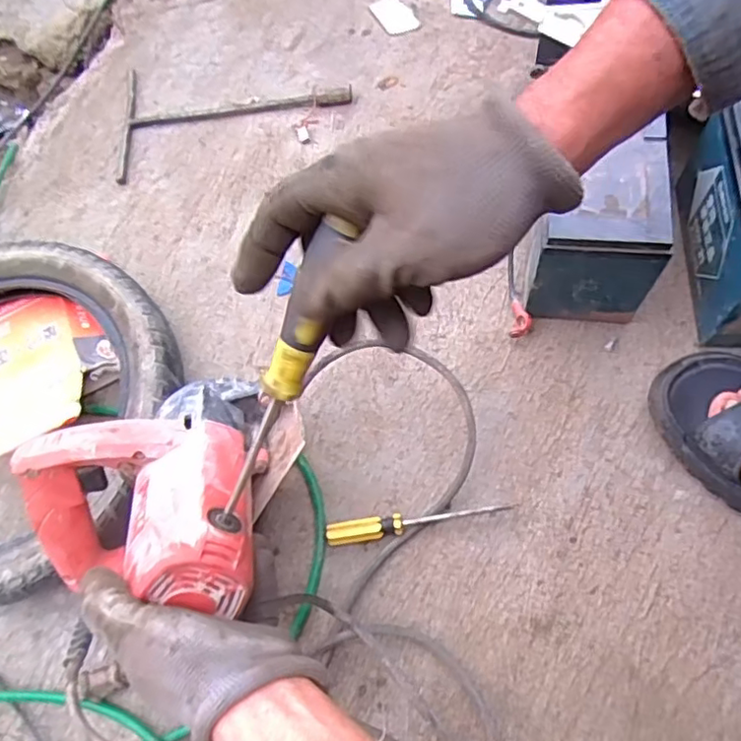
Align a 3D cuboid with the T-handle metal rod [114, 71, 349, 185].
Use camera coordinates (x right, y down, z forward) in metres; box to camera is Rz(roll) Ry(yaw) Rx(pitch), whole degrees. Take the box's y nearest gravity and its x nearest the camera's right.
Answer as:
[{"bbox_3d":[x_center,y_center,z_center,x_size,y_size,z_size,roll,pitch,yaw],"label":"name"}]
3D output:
[{"bbox_3d":[-0.165,-0.315,0.746,0.284,0.012,0.162,-5,67,6],"label":"T-handle metal rod"}]

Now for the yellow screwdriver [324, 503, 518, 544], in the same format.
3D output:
[{"bbox_3d":[0.042,0.129,0.532,0.161,0.019,0.020,-6,60,-3],"label":"yellow screwdriver"}]

